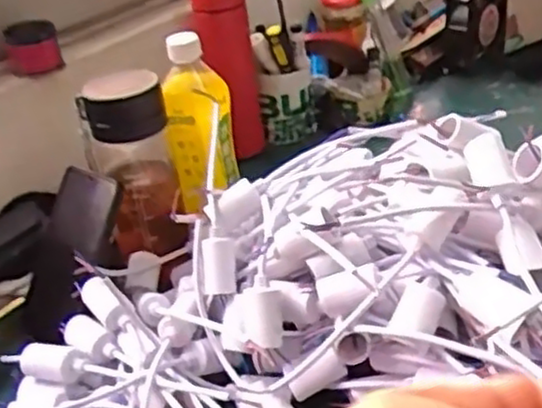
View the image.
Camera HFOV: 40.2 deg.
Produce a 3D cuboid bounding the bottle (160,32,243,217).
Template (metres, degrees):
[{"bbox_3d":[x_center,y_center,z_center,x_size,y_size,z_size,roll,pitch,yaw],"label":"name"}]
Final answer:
[{"bbox_3d":[-0.069,-0.079,0.733,0.059,0.171,0.053,4,33,18],"label":"bottle"}]

